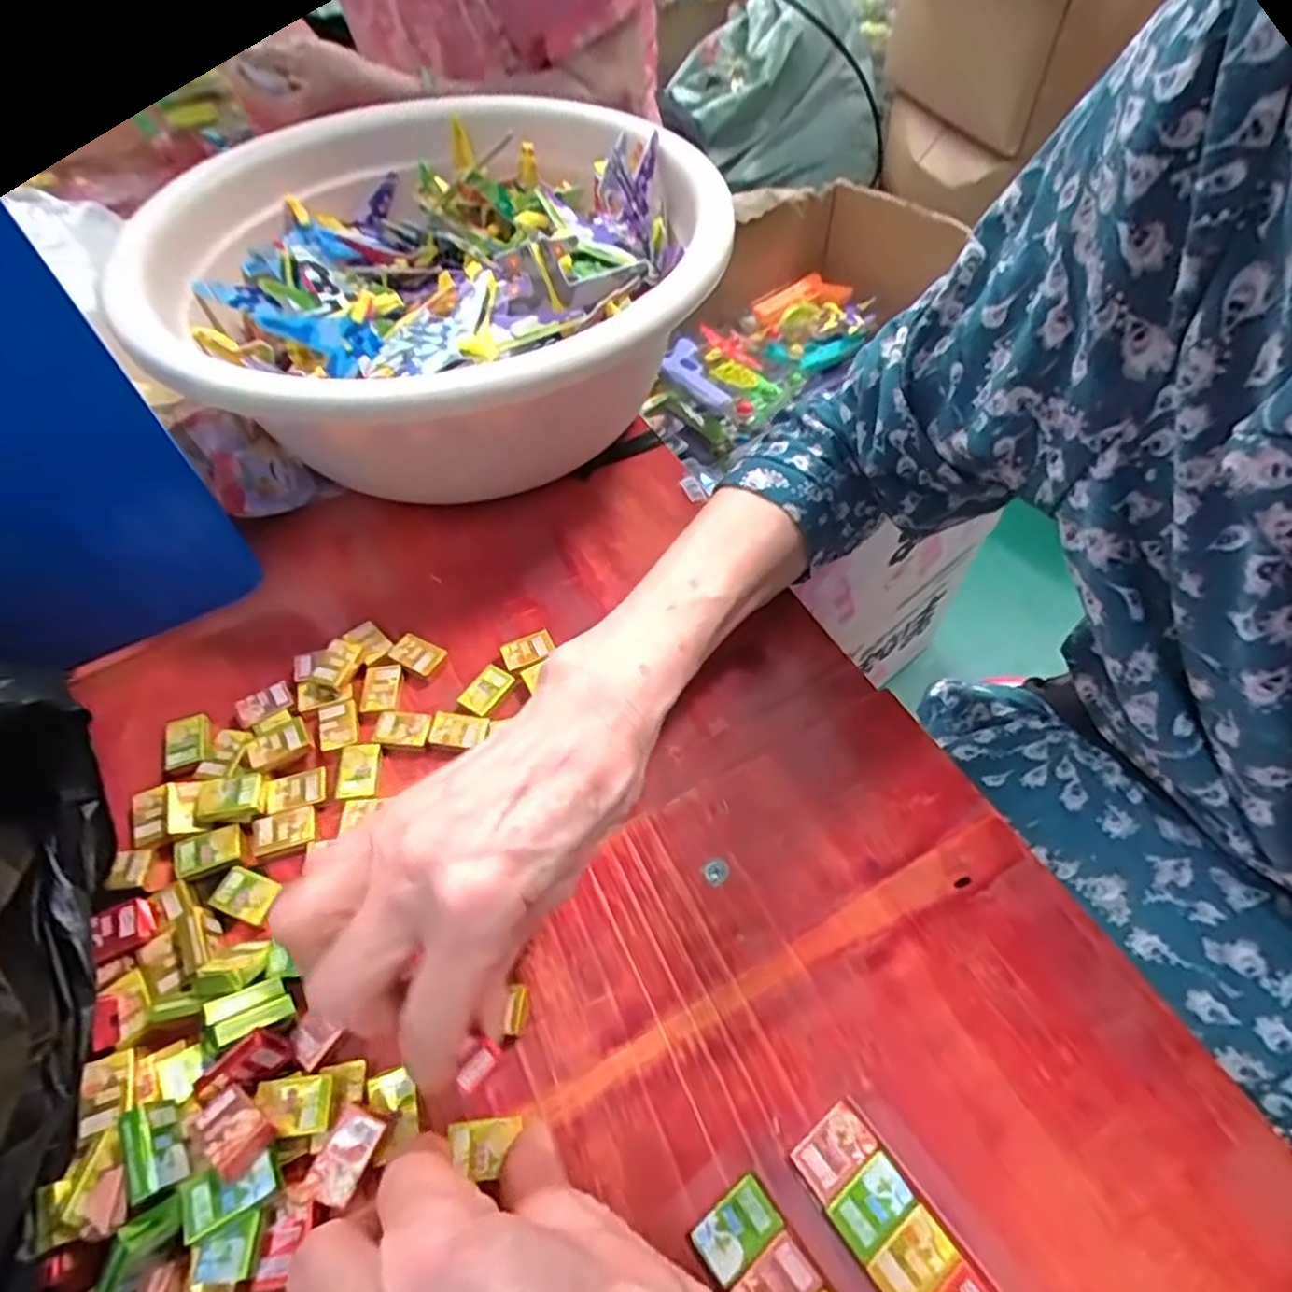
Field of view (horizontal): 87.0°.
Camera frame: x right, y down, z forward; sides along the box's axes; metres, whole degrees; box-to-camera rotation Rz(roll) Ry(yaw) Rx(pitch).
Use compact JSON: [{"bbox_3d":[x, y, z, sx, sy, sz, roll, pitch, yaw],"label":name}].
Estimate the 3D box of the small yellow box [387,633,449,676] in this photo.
[{"bbox_3d":[-0.114,0.004,0.340,0.025,0.006,0.016,25,60,18],"label":"small yellow box"}]

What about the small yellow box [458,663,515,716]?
[{"bbox_3d":[-0.077,0.021,0.328,0.017,0.007,0.025,29,61,19],"label":"small yellow box"}]

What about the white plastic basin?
[{"bbox_3d":[-0.113,-0.190,0.405,0.297,0.127,0.299,-1,56,1],"label":"white plastic basin"}]

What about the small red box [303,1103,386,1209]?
[{"bbox_3d":[-0.098,0.164,0.220,0.016,0.006,0.025,19,58,14],"label":"small red box"}]

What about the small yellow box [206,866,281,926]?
[{"bbox_3d":[-0.161,0.100,0.274,0.025,0.004,0.017,17,58,13],"label":"small yellow box"}]

